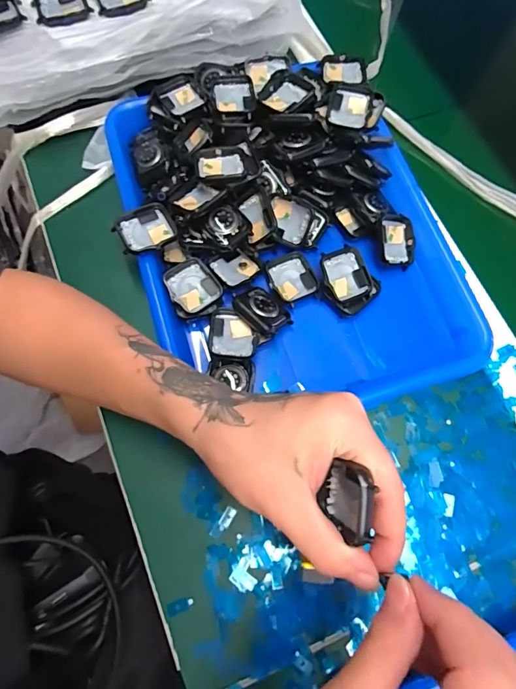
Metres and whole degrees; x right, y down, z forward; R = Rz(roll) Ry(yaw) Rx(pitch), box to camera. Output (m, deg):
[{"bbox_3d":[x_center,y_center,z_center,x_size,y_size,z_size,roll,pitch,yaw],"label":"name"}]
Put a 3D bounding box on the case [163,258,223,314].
[{"bbox_3d":[-0.053,-0.048,0.348,0.039,0.009,0.043,-30,74,-11],"label":"case"}]

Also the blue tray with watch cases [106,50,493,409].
[{"bbox_3d":[0.025,-0.102,0.363,0.262,0.058,0.328,-18,72,-7],"label":"blue tray with watch cases"}]

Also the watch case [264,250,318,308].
[{"bbox_3d":[0.029,-0.056,0.363,0.038,0.008,0.044,-16,71,-7],"label":"watch case"}]

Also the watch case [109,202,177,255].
[{"bbox_3d":[-0.090,-0.091,0.344,0.046,0.014,0.039,-27,73,-10],"label":"watch case"}]

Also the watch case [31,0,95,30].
[{"bbox_3d":[-0.176,-0.303,0.381,0.048,0.011,0.043,-26,73,-10],"label":"watch case"}]

